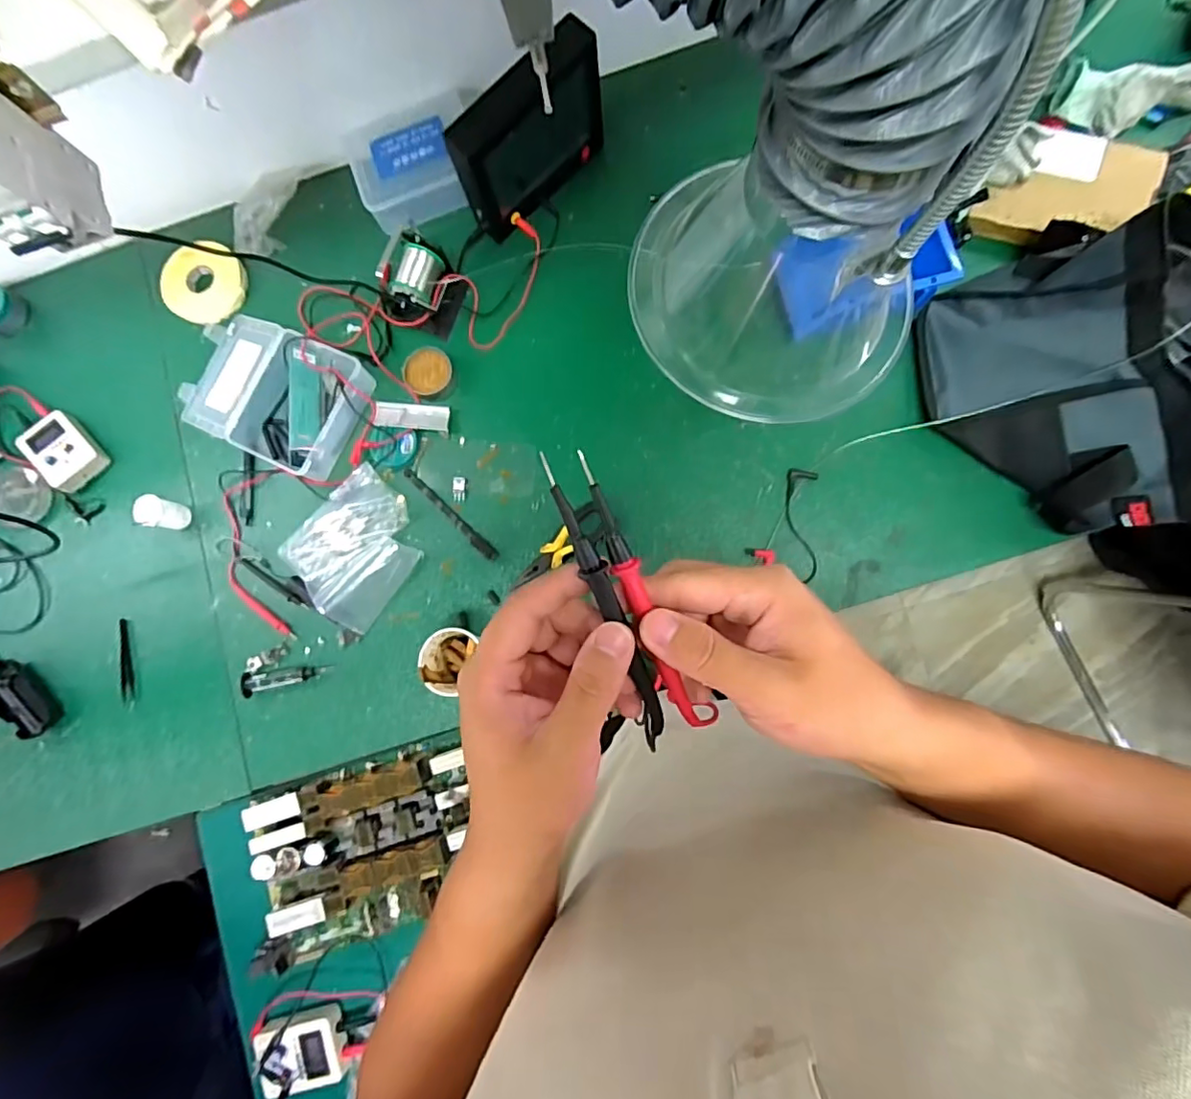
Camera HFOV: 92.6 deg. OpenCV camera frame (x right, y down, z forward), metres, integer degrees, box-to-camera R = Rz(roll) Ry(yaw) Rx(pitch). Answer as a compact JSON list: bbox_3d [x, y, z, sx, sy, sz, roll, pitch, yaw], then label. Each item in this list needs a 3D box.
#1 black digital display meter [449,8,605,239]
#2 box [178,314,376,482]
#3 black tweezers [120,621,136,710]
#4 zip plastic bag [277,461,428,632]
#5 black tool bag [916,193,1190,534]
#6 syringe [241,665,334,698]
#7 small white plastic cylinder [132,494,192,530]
[{"bbox_3d":[-0.078,-0.511,0.698,0.209,0.160,0.041,-43,82,-1],"label":"black digital display meter"},{"bbox_3d":[-0.431,-0.210,0.748,0.261,0.042,0.169,25,86,7],"label":"box"},{"bbox_3d":[-0.621,0.149,0.750,0.019,0.004,0.112,-10,83,3],"label":"black tweezers"},{"bbox_3d":[-0.307,-0.003,0.731,0.153,0.015,0.164,44,88,8],"label":"zip plastic bag"},{"bbox_3d":[0.585,-0.207,0.635,0.340,0.127,0.346,-32,82,0],"label":"black tool bag"},{"bbox_3d":[-0.393,0.161,0.717,0.113,0.023,0.028,-13,82,3],"label":"syringe"},{"bbox_3d":[-0.563,-0.047,0.742,0.033,0.061,0.039,12,84,6],"label":"small white plastic cylinder"}]

